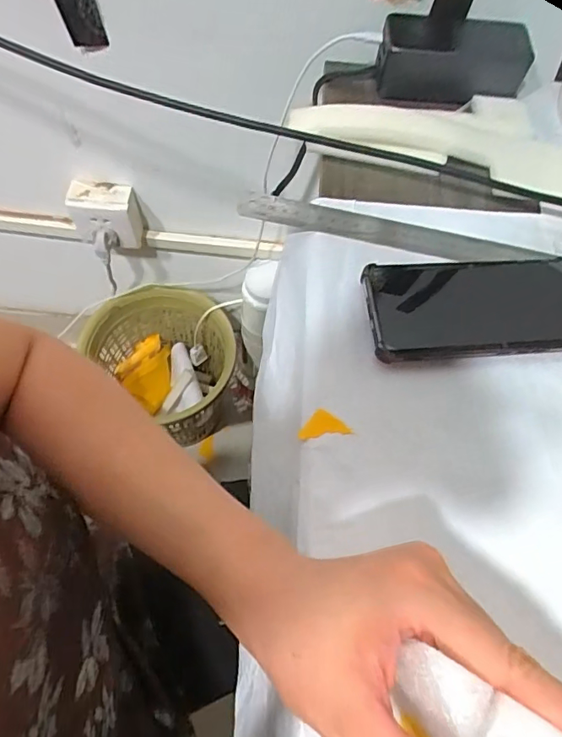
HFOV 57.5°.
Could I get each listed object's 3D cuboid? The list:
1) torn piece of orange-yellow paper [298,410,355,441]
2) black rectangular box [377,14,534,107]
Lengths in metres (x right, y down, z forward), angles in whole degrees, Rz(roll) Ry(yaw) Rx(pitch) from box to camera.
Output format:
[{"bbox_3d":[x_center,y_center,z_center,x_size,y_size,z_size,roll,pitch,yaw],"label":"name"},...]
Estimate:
[{"bbox_3d":[0.029,0.037,0.344,0.035,0.004,0.018,-6,65,-6],"label":"torn piece of orange-yellow paper"},{"bbox_3d":[0.152,-0.282,0.465,0.129,0.038,0.067,-4,65,-5],"label":"black rectangular box"}]

